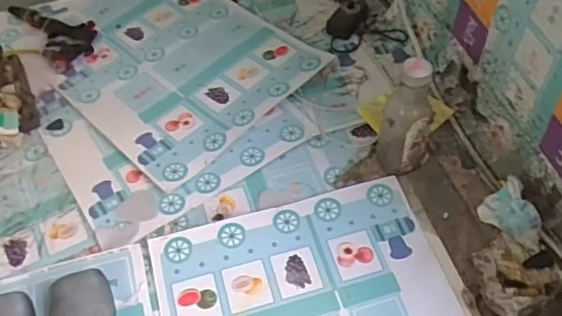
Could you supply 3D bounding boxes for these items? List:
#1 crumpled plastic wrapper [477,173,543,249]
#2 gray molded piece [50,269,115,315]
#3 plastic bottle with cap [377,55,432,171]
[{"bbox_3d":[0.318,0.080,0.769,0.055,0.068,0.092,-15,52,-7],"label":"crumpled plastic wrapper"},{"bbox_3d":[-0.267,0.199,0.737,0.085,0.039,0.096,-21,53,-12],"label":"gray molded piece"},{"bbox_3d":[0.182,-0.055,0.802,0.079,0.206,0.060,11,53,12],"label":"plastic bottle with cap"}]

